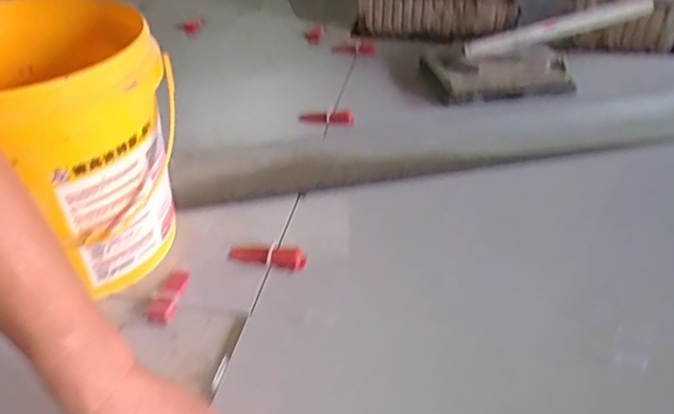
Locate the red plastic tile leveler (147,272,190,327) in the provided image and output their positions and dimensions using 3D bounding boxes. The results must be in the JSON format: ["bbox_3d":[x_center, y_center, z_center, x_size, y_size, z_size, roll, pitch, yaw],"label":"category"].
[{"bbox_3d":[-0.174,0.093,0.592,0.025,0.014,0.069,6,39,8],"label":"red plastic tile leveler"}]

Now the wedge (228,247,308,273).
[{"bbox_3d":[-0.079,0.054,0.647,0.090,0.023,0.024,7,39,9],"label":"wedge"}]

